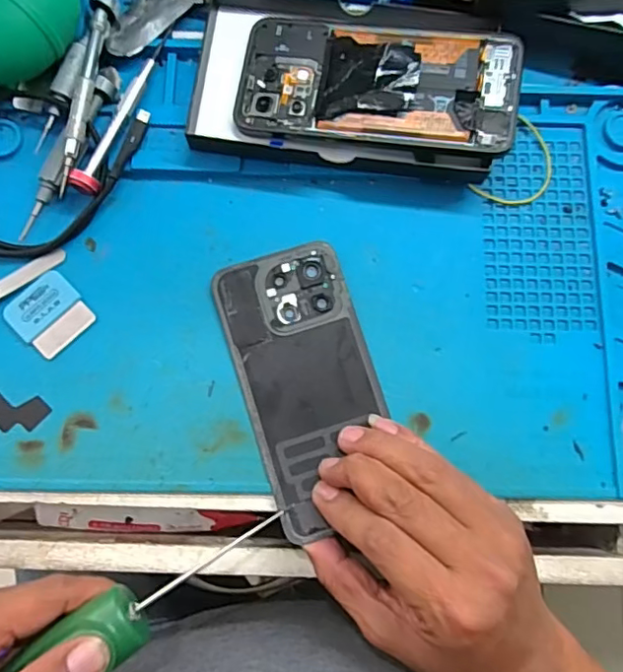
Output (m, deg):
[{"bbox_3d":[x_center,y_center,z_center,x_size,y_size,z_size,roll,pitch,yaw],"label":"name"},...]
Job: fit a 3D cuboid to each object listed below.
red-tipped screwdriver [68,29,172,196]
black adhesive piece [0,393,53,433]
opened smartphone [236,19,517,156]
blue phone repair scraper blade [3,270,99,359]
[{"bbox_3d":[-0.114,-0.137,0.337,0.014,0.018,0.118,18,79,2],"label":"red-tipped screwdriver"},{"bbox_3d":[-0.166,0.041,0.315,0.027,0.004,0.031,-44,84,-11],"label":"black adhesive piece"},{"bbox_3d":[0.038,-0.148,0.327,0.159,0.012,0.074,8,79,7],"label":"opened smartphone"},{"bbox_3d":[-0.150,-0.012,0.323,0.039,0.004,0.040,-44,83,-8],"label":"blue phone repair scraper blade"}]

